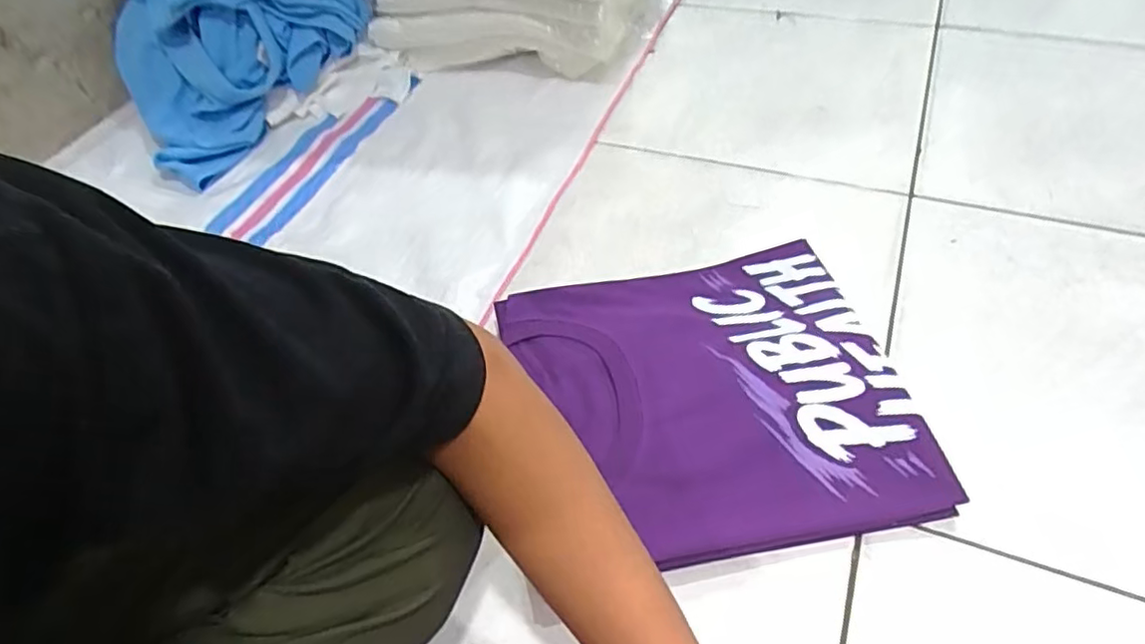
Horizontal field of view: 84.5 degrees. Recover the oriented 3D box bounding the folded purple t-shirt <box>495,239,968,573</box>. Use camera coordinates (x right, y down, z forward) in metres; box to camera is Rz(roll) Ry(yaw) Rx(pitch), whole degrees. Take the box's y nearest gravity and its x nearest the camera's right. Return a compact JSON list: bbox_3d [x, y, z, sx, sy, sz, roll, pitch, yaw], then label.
[{"bbox_3d":[0.109,0.054,0.552,0.318,0.041,0.291,-11,52,-2],"label":"folded purple t-shirt"}]

